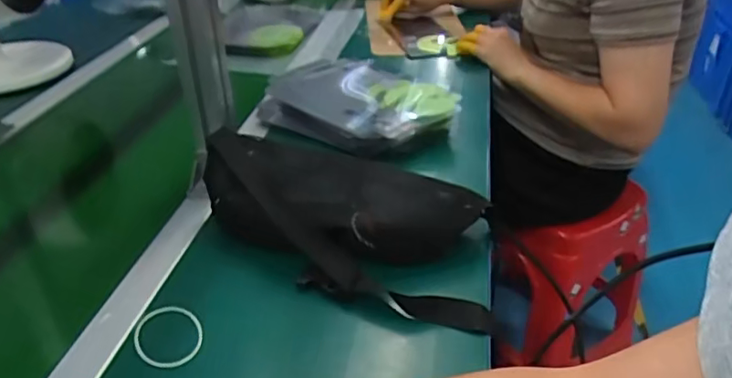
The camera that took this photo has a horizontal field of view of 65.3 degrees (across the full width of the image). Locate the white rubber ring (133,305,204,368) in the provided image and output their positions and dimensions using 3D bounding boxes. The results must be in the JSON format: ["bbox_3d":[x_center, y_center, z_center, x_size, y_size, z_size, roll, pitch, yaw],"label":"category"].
[{"bbox_3d":[-0.164,0.121,0.475,0.054,0.004,0.061,-13,44,-18],"label":"white rubber ring"}]

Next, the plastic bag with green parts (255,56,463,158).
[{"bbox_3d":[-0.012,-0.122,0.791,0.247,0.048,0.199,18,38,28],"label":"plastic bag with green parts"}]

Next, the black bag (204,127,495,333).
[{"bbox_3d":[-0.016,0.017,0.558,0.285,0.098,0.149,10,35,17],"label":"black bag"}]

